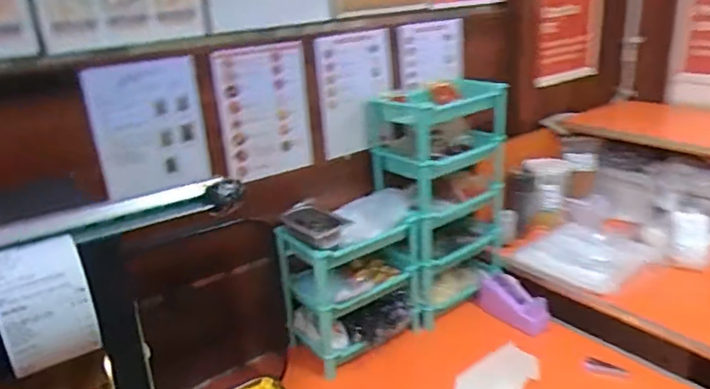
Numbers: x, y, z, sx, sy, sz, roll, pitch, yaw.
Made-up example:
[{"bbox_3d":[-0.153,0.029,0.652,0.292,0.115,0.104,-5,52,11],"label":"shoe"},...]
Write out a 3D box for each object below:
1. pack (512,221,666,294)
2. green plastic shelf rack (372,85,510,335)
[{"bbox_3d":[0.658,0.160,1.509,0.302,0.050,0.297,-28,32,-32],"label":"pack"},{"bbox_3d":[0.249,0.002,1.495,0.366,0.556,0.220,-21,26,-36],"label":"green plastic shelf rack"}]

